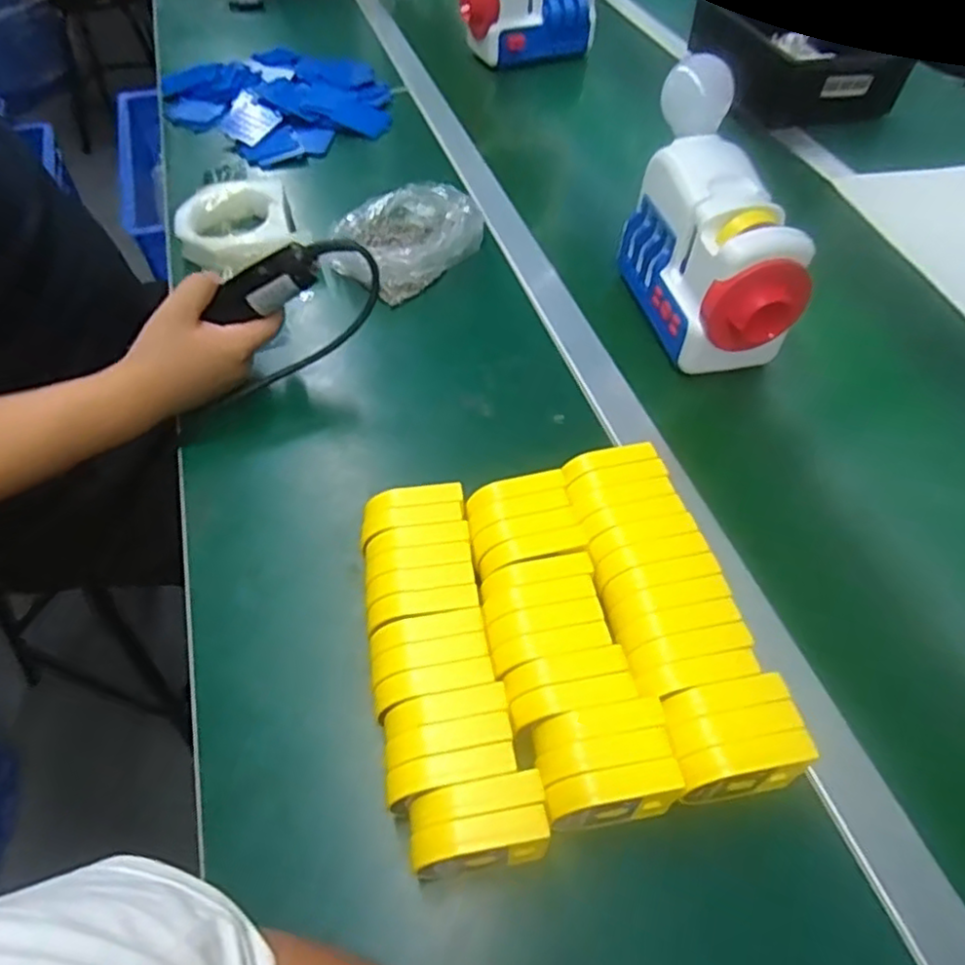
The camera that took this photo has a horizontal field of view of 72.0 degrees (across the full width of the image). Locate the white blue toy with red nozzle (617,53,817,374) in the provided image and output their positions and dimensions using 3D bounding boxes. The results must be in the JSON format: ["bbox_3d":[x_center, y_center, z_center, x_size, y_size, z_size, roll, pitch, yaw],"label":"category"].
[{"bbox_3d":[0.195,-0.218,0.586,0.086,0.183,0.216,-13,54,-11],"label":"white blue toy with red nozzle"}]

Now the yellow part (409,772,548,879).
[{"bbox_3d":[-0.002,0.188,0.360,0.070,0.060,0.038,-7,53,-7],"label":"yellow part"}]

